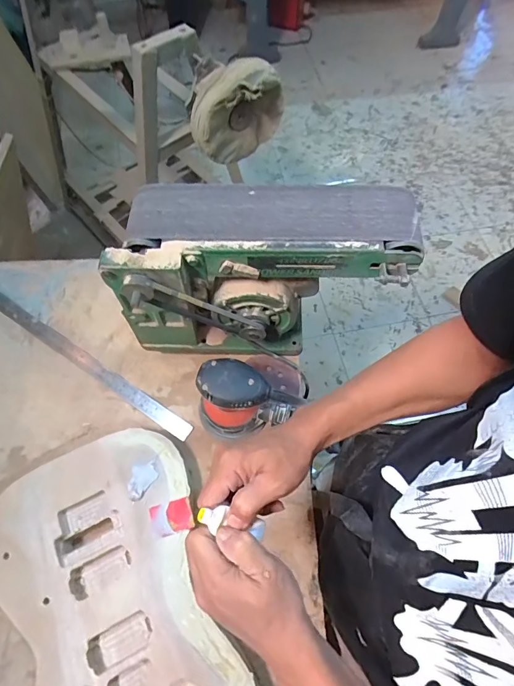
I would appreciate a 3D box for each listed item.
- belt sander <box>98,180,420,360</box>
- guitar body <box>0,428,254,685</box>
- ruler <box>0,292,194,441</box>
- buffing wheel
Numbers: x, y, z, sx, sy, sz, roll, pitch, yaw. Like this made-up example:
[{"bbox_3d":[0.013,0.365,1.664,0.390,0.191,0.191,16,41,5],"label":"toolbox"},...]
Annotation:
[{"bbox_3d":[0.005,-0.097,0.638,0.427,0.257,0.157,-1,63,0],"label":"belt sander"},{"bbox_3d":[-0.207,0.350,0.551,0.299,0.053,0.421,-20,65,-10],"label":"guitar body"},{"bbox_3d":[-0.328,0.030,0.734,0.500,0.010,0.029,31,67,14],"label":"ruler"},{"bbox_3d":[-0.032,-0.602,1.036,0.245,0.270,0.108,-42,72,28],"label":"buffing wheel"}]

